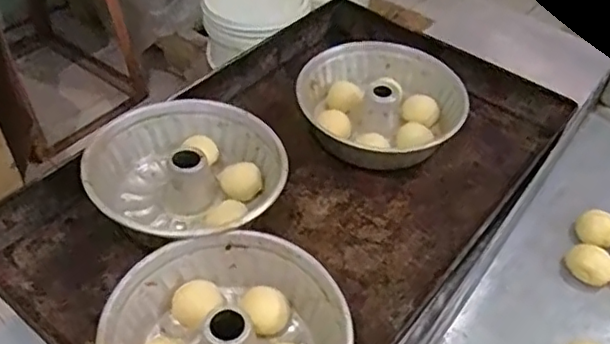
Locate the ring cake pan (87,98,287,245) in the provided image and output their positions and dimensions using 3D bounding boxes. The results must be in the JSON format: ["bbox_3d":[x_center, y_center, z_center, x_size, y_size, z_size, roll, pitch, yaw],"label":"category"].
[{"bbox_3d":[-0.131,0.009,0.699,0.215,0.076,0.206,2,46,-2],"label":"ring cake pan"}]

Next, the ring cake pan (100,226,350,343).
[{"bbox_3d":[-0.071,0.162,0.558,0.209,0.072,0.211,2,46,-2],"label":"ring cake pan"}]

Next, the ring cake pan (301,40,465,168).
[{"bbox_3d":[0.108,-0.097,0.818,0.209,0.075,0.196,2,46,-2],"label":"ring cake pan"}]

